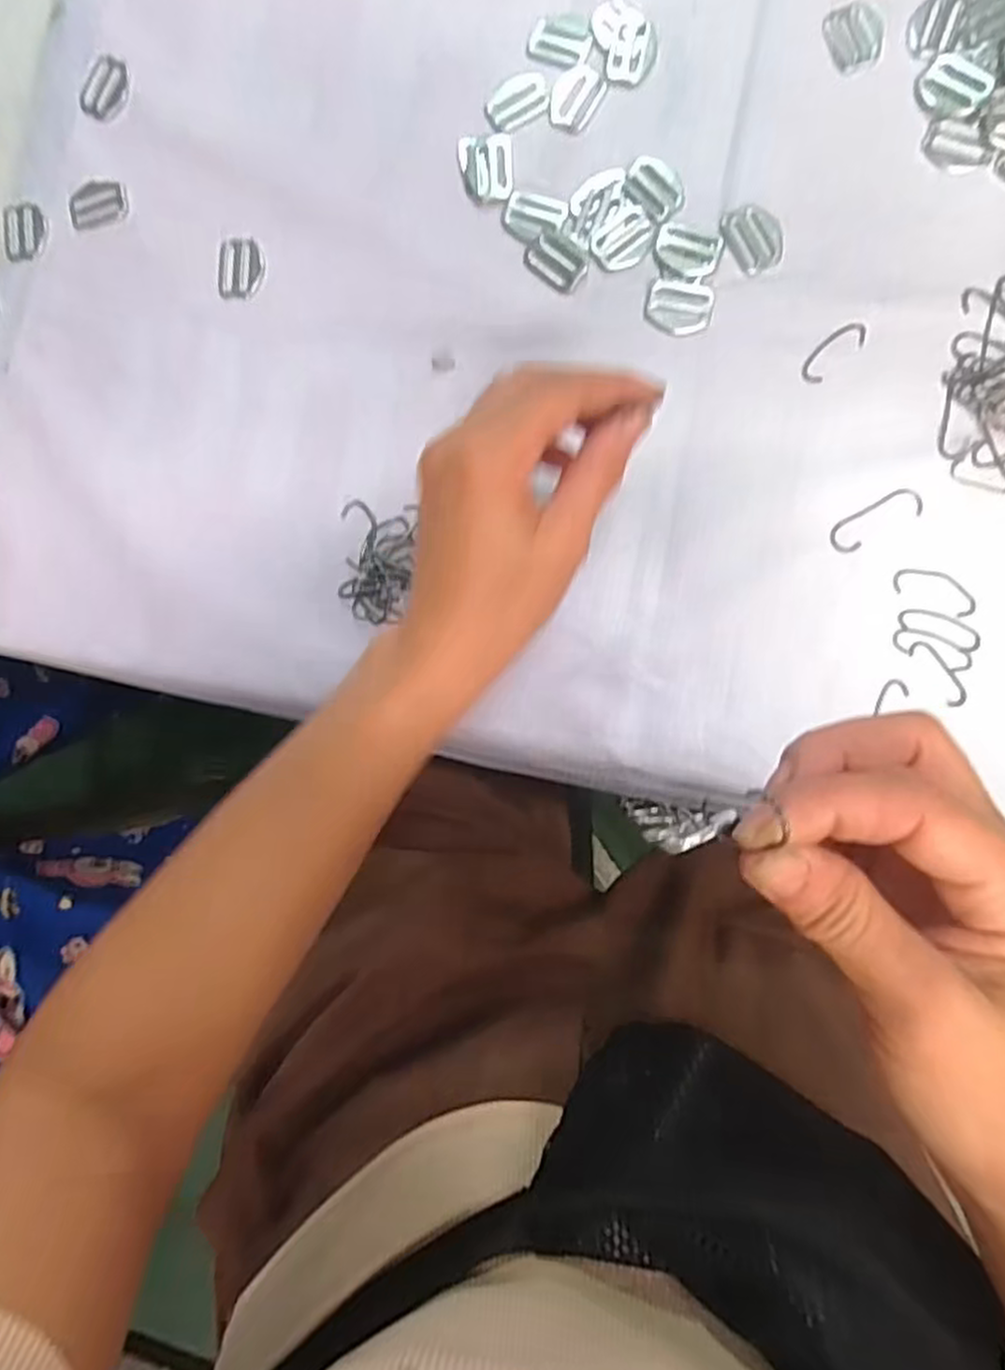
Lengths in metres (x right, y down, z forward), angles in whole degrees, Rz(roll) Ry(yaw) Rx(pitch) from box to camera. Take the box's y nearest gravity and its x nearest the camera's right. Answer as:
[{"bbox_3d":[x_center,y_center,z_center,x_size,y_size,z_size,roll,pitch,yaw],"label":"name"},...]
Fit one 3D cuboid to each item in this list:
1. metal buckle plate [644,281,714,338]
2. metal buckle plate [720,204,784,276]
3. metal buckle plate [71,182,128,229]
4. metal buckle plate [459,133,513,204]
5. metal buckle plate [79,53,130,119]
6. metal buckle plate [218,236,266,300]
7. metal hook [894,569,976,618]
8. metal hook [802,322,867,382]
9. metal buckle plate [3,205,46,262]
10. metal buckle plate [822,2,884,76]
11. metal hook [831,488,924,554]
[{"bbox_3d":[0.088,-0.187,0.369,0.032,0.004,0.027,12,89,7],"label":"metal buckle plate"},{"bbox_3d":[0.125,-0.221,0.366,0.026,0.004,0.033,-34,84,4],"label":"metal buckle plate"},{"bbox_3d":[-0.220,-0.262,0.405,0.032,0.004,0.024,-22,85,5],"label":"metal buckle plate"},{"bbox_3d":[-0.008,-0.269,0.387,0.027,0.004,0.036,-2,87,6],"label":"metal buckle plate"},{"bbox_3d":[-0.218,-0.329,0.410,0.023,0.007,0.033,36,91,7],"label":"metal buckle plate"},{"bbox_3d":[-0.140,-0.224,0.397,0.025,0.004,0.032,-1,87,6],"label":"metal buckle plate"},{"bbox_3d":[0.203,-0.045,0.347,0.038,0.004,0.016,23,90,7],"label":"metal hook"},{"bbox_3d":[0.161,-0.163,0.361,0.036,0.004,0.015,-39,84,3],"label":"metal hook"},{"bbox_3d":[-0.263,-0.249,0.408,0.024,0.004,0.030,-5,87,6],"label":"metal buckle plate"},{"bbox_3d":[0.175,-0.322,0.370,0.028,0.004,0.033,-16,85,5],"label":"metal buckle plate"},{"bbox_3d":[0.178,-0.078,0.353,0.045,0.004,0.016,-29,84,4],"label":"metal hook"}]

